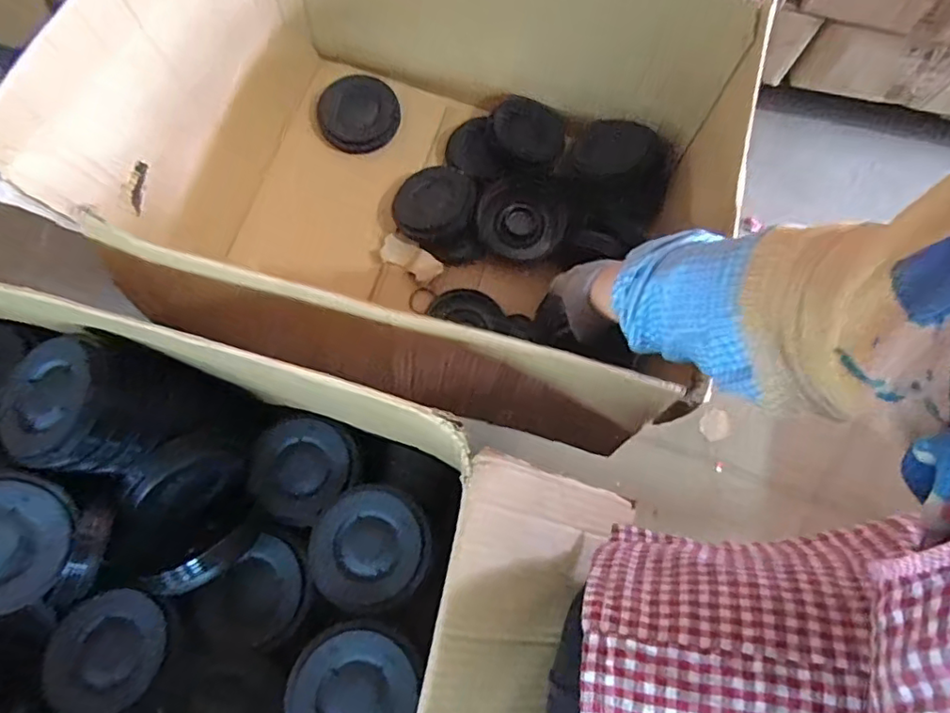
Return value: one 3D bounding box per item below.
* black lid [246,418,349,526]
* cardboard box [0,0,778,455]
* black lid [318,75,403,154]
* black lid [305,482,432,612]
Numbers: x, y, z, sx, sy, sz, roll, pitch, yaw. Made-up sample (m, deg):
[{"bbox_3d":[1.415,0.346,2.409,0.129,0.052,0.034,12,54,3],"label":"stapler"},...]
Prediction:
[{"bbox_3d":[-0.194,0.123,0.651,0.101,0.014,0.108,6,71,-17],"label":"black lid"},{"bbox_3d":[-0.083,-0.245,0.735,0.686,0.394,0.528,20,74,5],"label":"cardboard box"},{"bbox_3d":[-0.174,-0.364,0.883,0.117,0.016,0.113,10,93,-7],"label":"black lid"},{"bbox_3d":[-0.109,0.192,0.598,0.125,0.016,0.117,-4,68,9],"label":"black lid"}]

